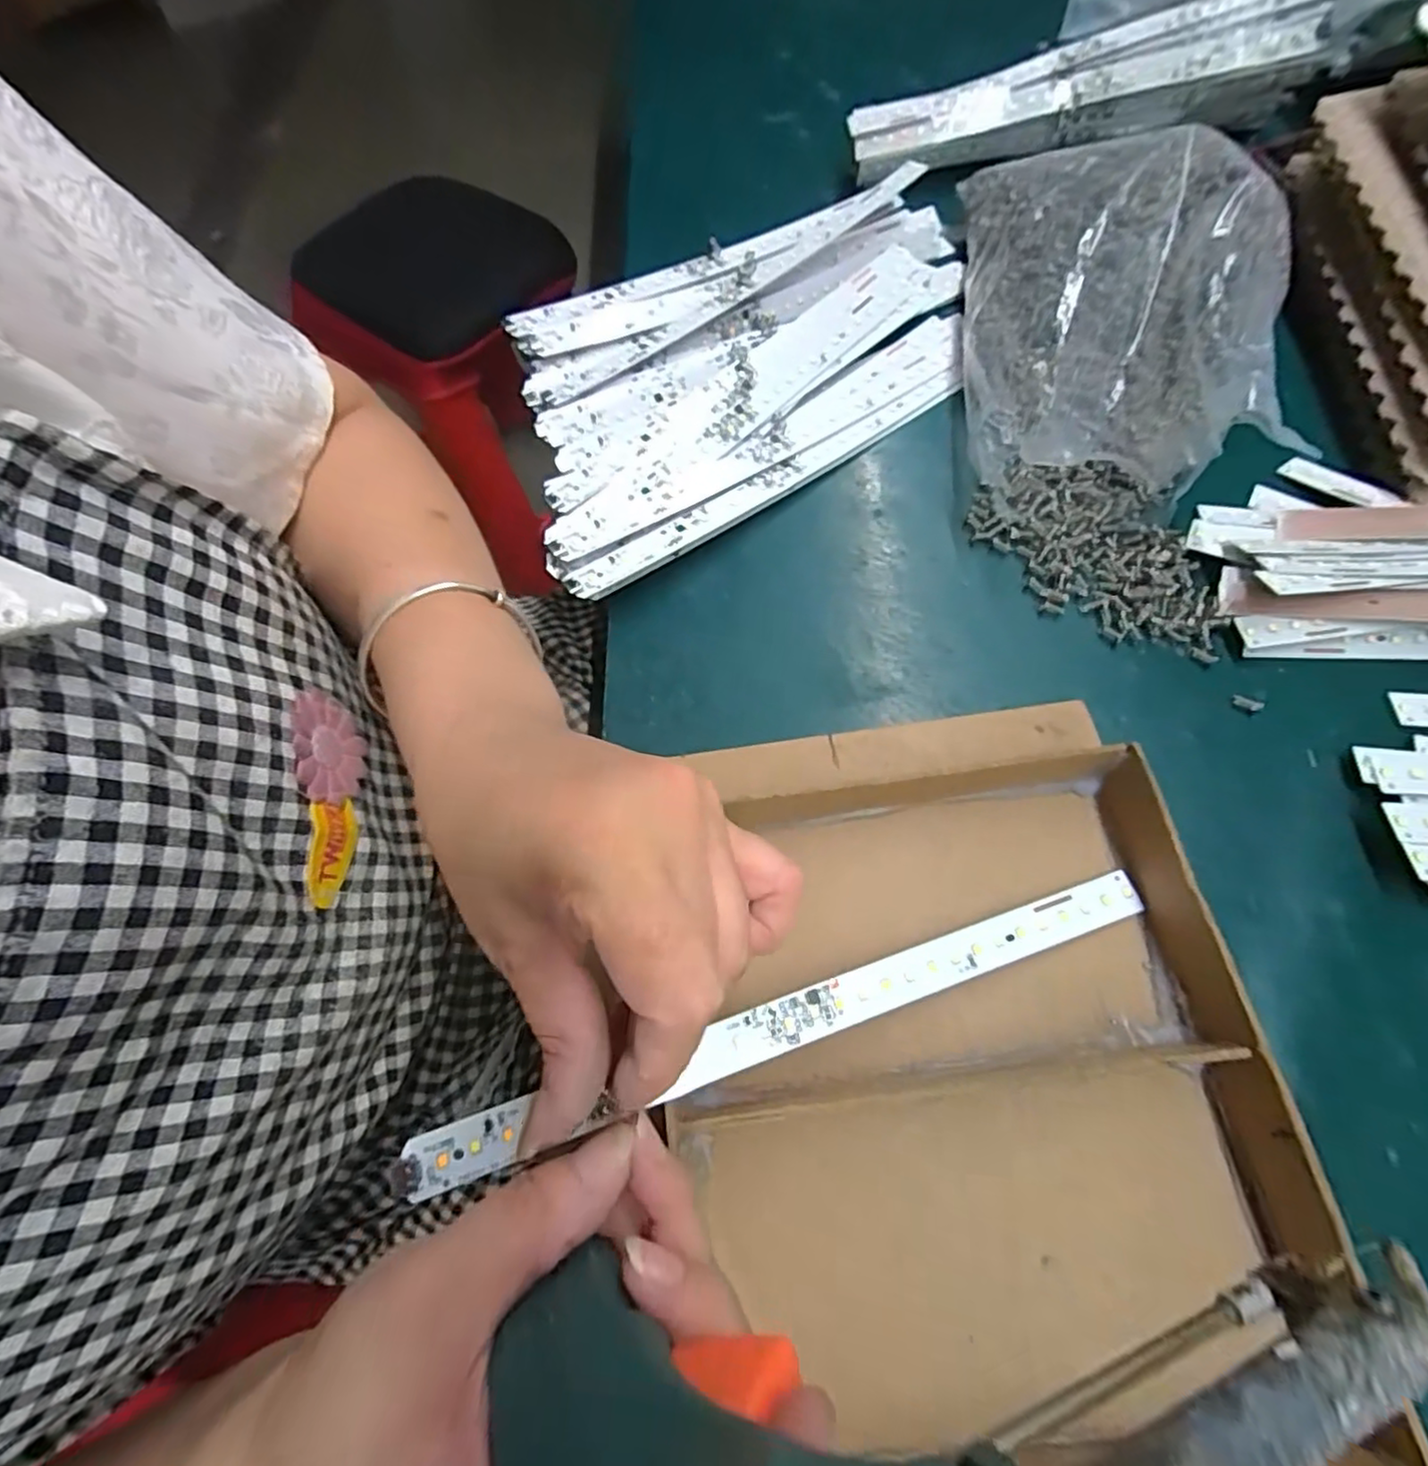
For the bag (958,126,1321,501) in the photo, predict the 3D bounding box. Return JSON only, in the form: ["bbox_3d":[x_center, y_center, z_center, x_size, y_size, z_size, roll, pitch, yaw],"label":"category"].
[{"bbox_3d":[0.204,-0.239,0.347,0.116,0.089,0.233,7,68,10],"label":"bag"}]

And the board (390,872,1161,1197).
[{"bbox_3d":[0.036,0.101,0.234,0.280,0.008,0.017,-15,67,-14],"label":"board"}]

